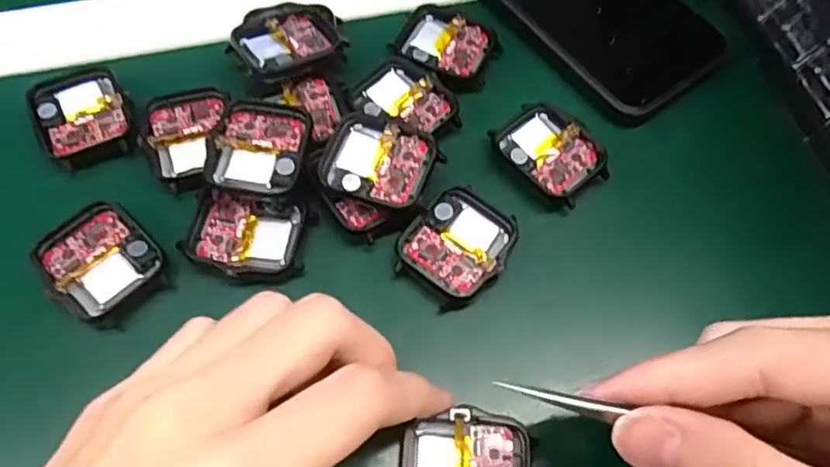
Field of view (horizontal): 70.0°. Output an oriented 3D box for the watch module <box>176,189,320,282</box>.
[{"bbox_3d":[-0.065,0.001,0.229,0.046,0.013,0.035,1,63,-2],"label":"watch module"}]

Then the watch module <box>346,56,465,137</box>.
[{"bbox_3d":[-0.004,-0.058,0.263,0.035,0.006,0.043,-41,72,-21],"label":"watch module"}]

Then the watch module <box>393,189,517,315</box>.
[{"bbox_3d":[0.016,0.004,0.234,0.037,0.005,0.046,36,67,15],"label":"watch module"}]

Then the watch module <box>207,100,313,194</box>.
[{"bbox_3d":[-0.062,-0.033,0.240,0.037,0.012,0.039,3,63,-2],"label":"watch module"}]

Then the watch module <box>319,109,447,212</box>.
[{"bbox_3d":[-0.015,-0.028,0.241,0.043,0.011,0.037,25,64,10],"label":"watch module"}]

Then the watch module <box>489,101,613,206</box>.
[{"bbox_3d":[0.058,-0.035,0.256,0.035,0.006,0.046,-40,71,-20],"label":"watch module"}]

